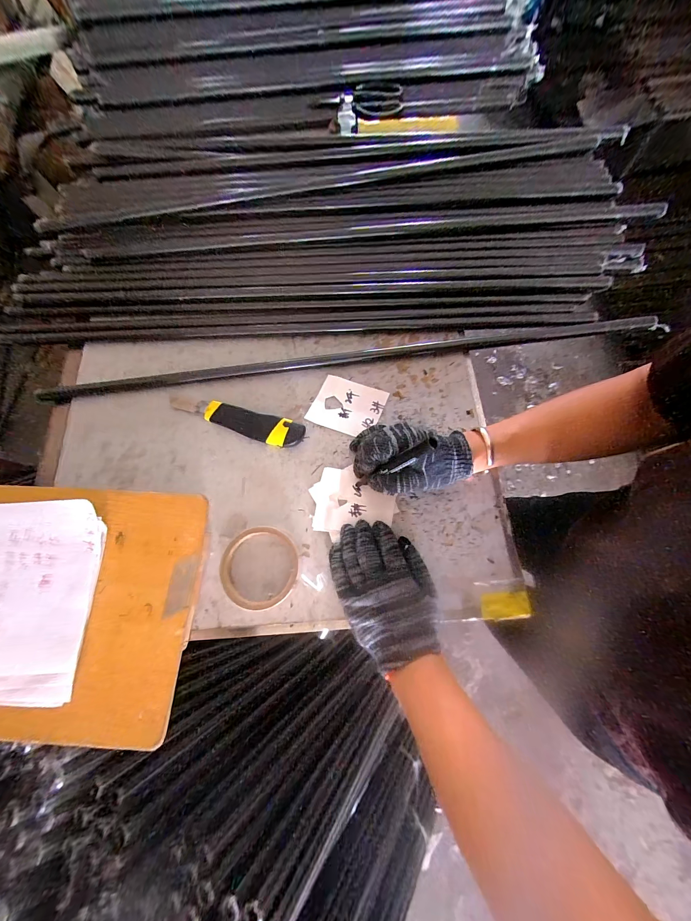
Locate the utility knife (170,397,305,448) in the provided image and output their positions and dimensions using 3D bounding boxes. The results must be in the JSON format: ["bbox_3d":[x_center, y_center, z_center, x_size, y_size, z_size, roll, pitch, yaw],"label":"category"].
[{"bbox_3d":[-0.150,-0.060,0.419,0.190,0.014,0.040,18,77,4],"label":"utility knife"}]

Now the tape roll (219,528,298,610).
[{"bbox_3d":[-0.102,0.126,0.362,0.091,0.017,0.089,0,76,0],"label":"tape roll"}]

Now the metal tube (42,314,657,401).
[{"bbox_3d":[0.011,-0.150,0.439,0.877,0.021,0.019,-7,76,-2],"label":"metal tube"}]

